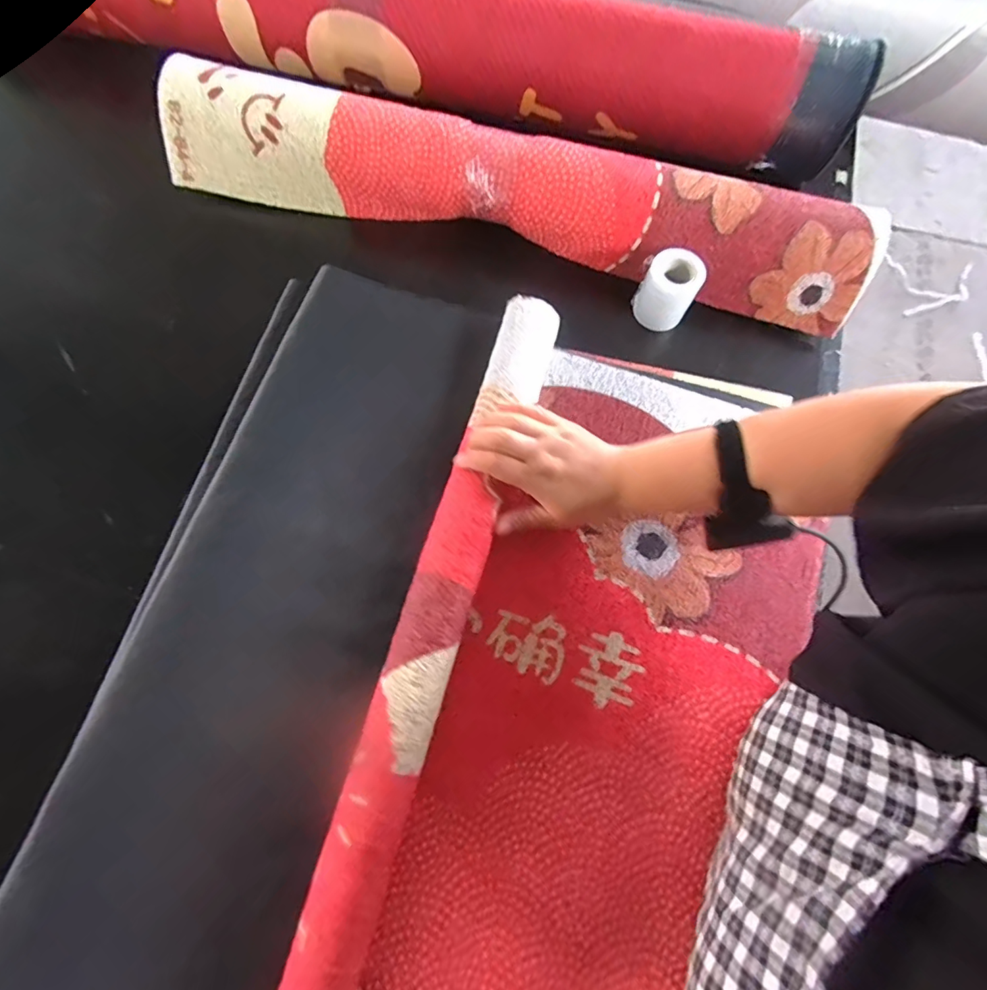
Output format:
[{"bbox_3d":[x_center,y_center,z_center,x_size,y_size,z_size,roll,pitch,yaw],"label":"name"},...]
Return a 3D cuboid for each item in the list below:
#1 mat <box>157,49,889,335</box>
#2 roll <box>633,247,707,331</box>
[{"bbox_3d":[0.013,-0.332,0.536,0.791,0.089,0.104,15,73,5],"label":"mat"},{"bbox_3d":[0.192,-0.226,0.527,0.060,0.066,0.059,25,74,8],"label":"roll"}]

